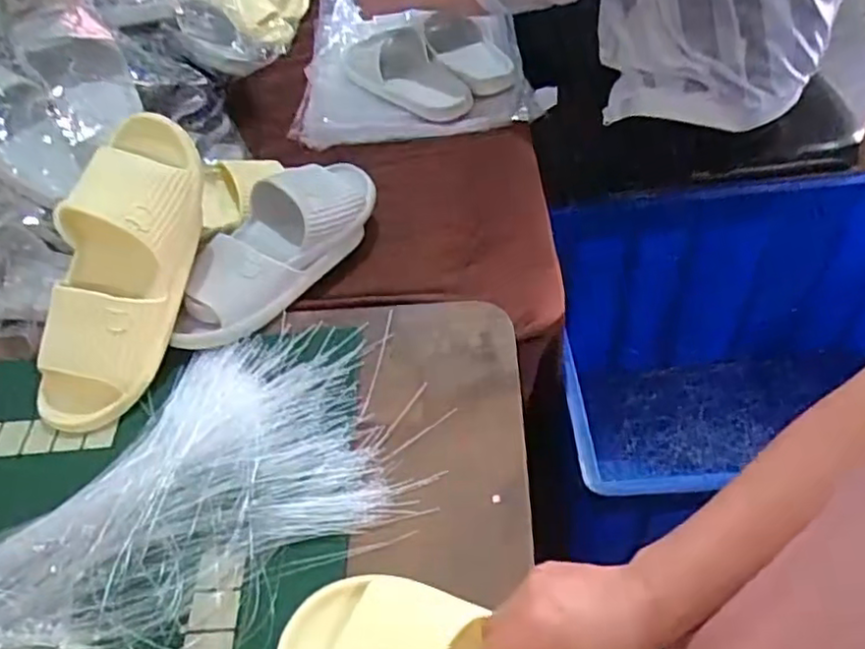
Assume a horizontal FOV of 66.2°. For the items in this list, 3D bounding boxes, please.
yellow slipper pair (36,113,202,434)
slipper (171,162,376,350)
[{"bbox_3d":[-0.307,-0.049,0.641,0.096,0.108,0.304,16,90,20],"label":"yellow slipper pair"},{"bbox_3d":[-0.166,-0.091,0.730,0.113,0.077,0.297,33,59,31],"label":"slipper"}]

